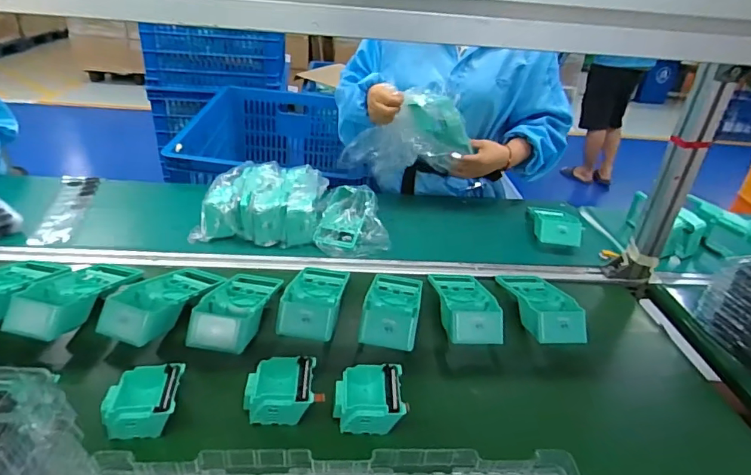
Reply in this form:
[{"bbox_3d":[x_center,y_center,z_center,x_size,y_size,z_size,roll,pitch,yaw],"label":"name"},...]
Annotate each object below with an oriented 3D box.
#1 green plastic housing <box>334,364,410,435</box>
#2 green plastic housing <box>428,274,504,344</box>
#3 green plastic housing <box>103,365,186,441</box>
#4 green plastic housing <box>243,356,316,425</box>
[{"bbox_3d":[-0.009,0.199,0.574,0.084,0.045,0.080,3,30,-4],"label":"green plastic housing"},{"bbox_3d":[0.142,0.106,0.760,0.096,0.046,0.185,3,30,-4],"label":"green plastic housing"},{"bbox_3d":[-0.260,0.190,0.549,0.085,0.045,0.081,-1,31,-11],"label":"green plastic housing"},{"bbox_3d":[-0.113,0.186,0.574,0.081,0.041,0.077,1,31,-8],"label":"green plastic housing"}]

